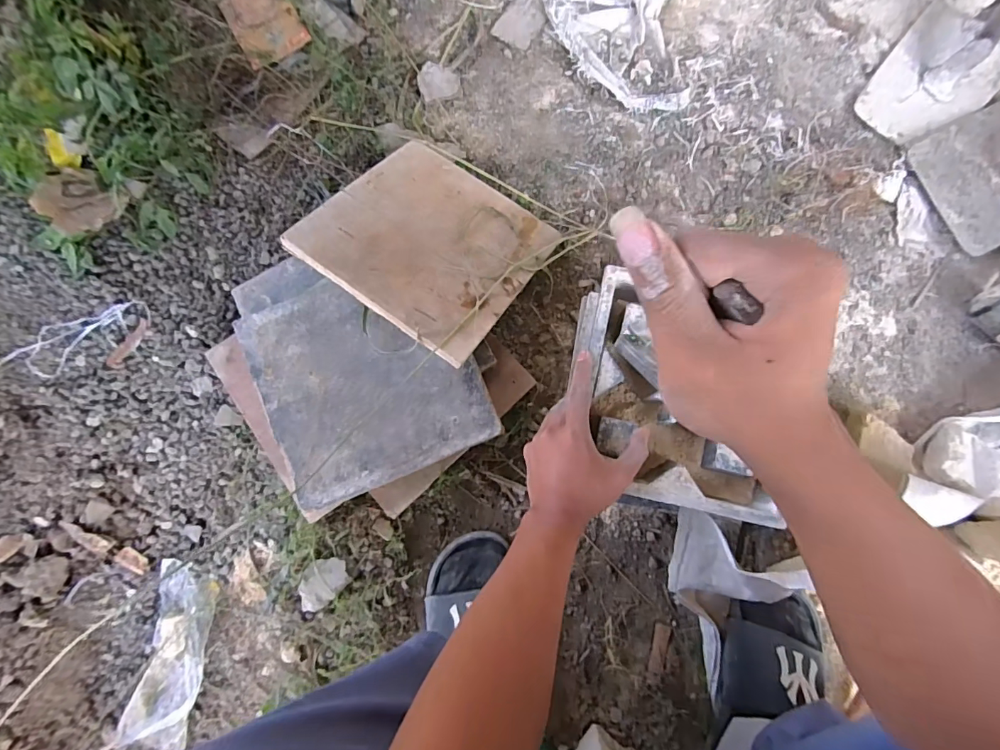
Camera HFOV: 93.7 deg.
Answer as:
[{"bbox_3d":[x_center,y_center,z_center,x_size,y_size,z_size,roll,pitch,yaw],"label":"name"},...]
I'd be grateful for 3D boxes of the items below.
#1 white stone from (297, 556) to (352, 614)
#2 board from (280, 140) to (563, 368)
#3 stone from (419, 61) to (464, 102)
[{"bbox_3d":[-0.218,0.253,0.569,0.069,0.018,0.045,-43,83,-3],"label":"white stone"},{"bbox_3d":[-0.076,-0.165,0.565,0.235,0.013,0.250,35,58,1],"label":"board"},{"bbox_3d":[-0.084,-0.405,0.650,0.055,0.024,0.046,-18,82,0],"label":"stone"}]

